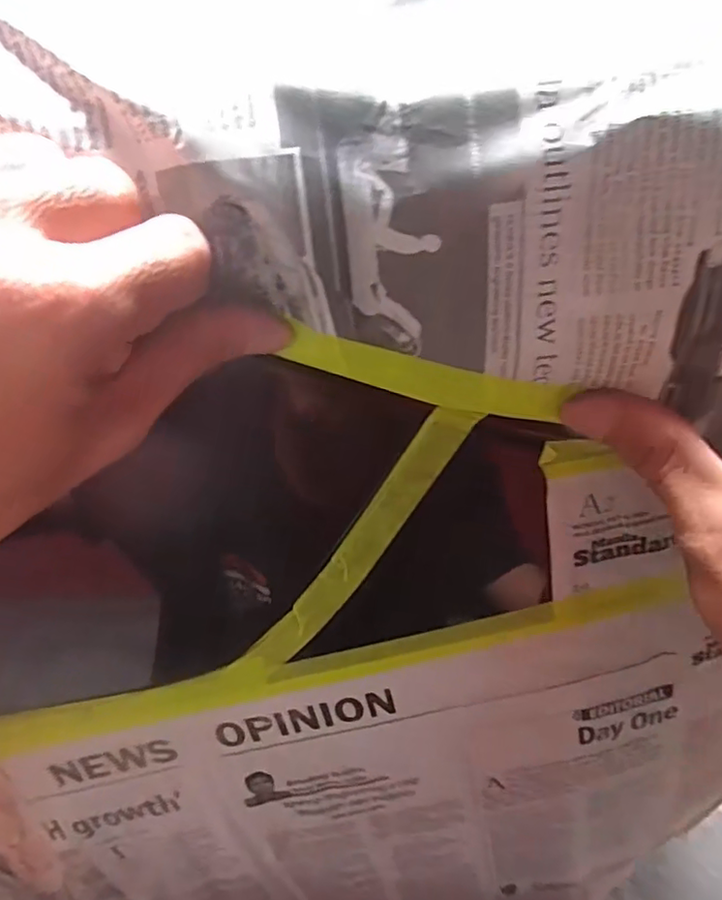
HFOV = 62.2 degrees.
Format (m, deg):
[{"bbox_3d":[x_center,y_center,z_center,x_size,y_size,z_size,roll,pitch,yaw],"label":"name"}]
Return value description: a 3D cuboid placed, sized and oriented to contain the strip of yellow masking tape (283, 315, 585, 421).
[{"bbox_3d":[0.025,-0.025,0.217,0.103,0.020,0.005,12,50,-9],"label":"strip of yellow masking tape"}]

